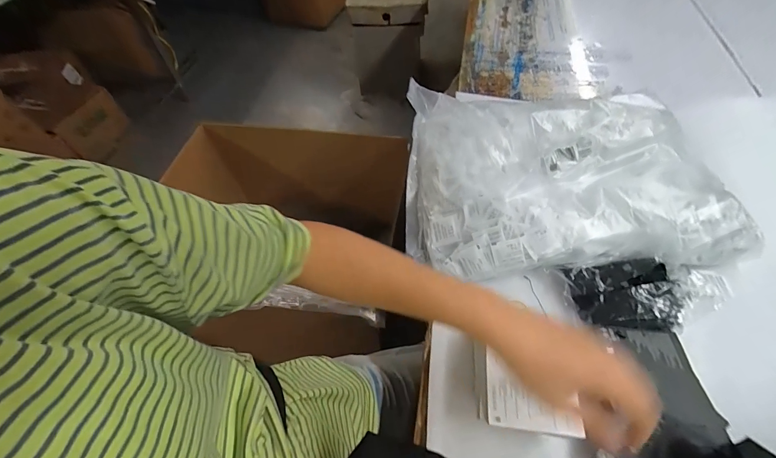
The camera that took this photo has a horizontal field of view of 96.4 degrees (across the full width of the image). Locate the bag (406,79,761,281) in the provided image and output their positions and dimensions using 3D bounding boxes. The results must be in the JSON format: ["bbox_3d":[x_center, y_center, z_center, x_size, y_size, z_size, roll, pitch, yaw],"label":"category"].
[{"bbox_3d":[0.258,-0.099,0.542,0.441,0.066,0.359,-1,54,3],"label":"bag"}]

